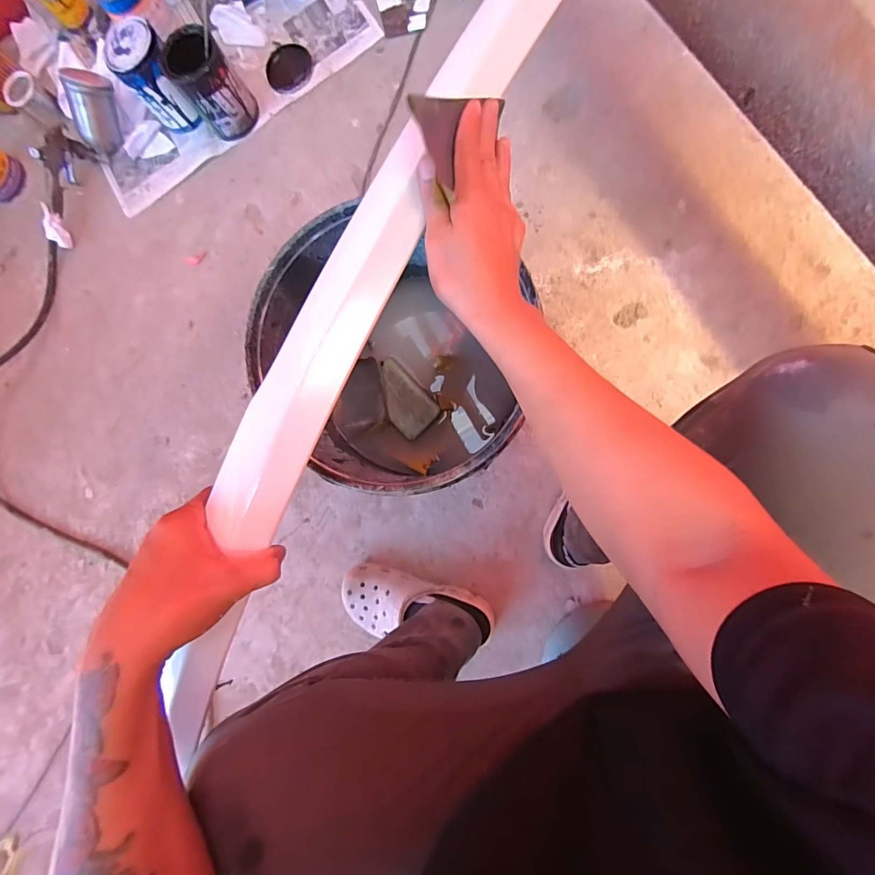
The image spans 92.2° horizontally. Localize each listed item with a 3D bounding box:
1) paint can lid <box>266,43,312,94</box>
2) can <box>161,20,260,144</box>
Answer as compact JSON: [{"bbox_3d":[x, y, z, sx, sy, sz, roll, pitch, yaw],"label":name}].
[{"bbox_3d":[-0.290,-0.723,0.826,0.092,0.009,0.095,-1,87,9],"label":"paint can lid"},{"bbox_3d":[-0.415,-0.648,0.771,0.099,0.138,0.112,-36,82,6],"label":"can"}]

